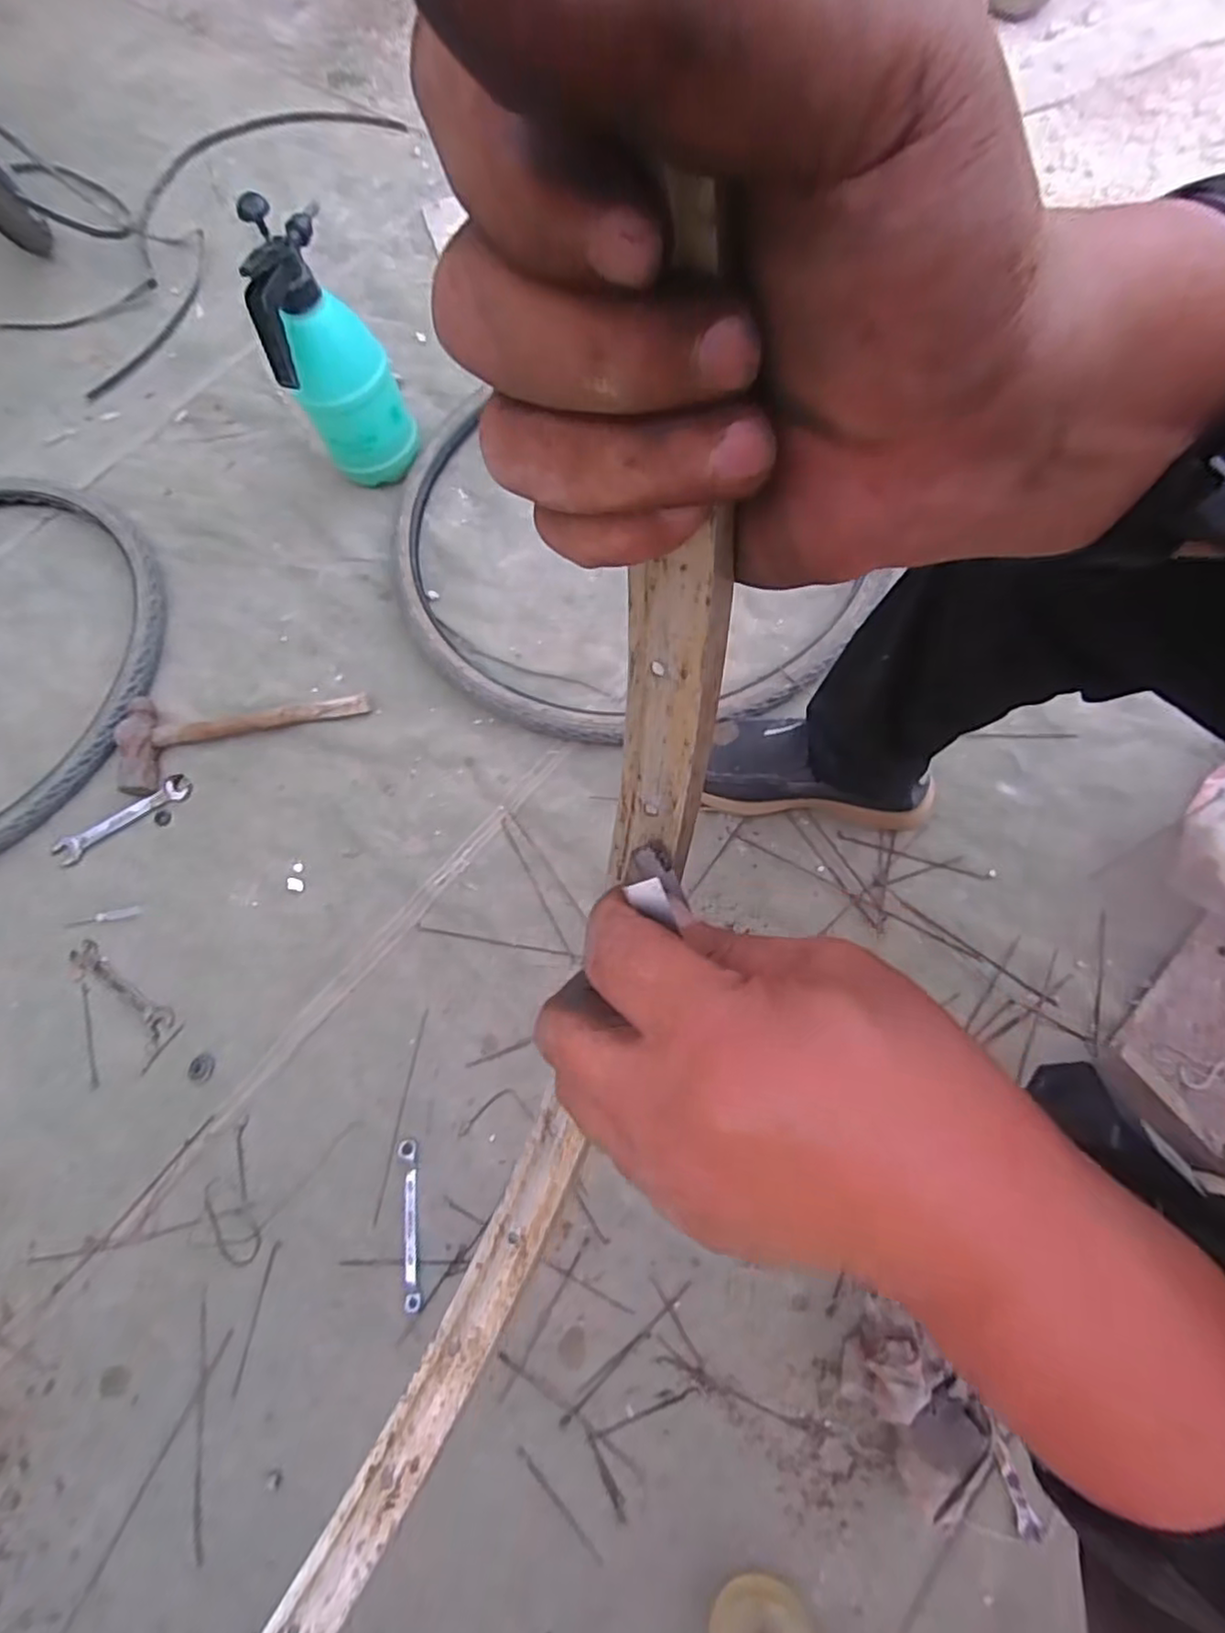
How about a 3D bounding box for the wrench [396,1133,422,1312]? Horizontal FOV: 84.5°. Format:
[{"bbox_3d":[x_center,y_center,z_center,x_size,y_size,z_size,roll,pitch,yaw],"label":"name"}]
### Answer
[{"bbox_3d":[-0.187,0.376,0.625,0.019,0.004,0.139,-12,69,2],"label":"wrench"}]

